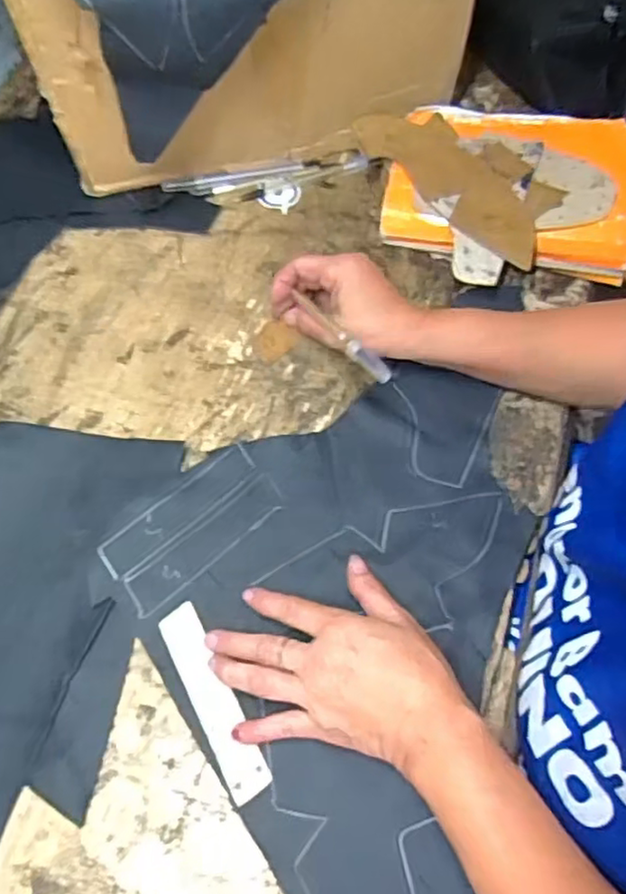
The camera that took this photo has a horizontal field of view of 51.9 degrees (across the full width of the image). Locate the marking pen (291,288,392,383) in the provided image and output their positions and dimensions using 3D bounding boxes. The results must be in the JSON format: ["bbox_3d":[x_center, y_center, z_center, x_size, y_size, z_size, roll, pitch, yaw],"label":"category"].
[{"bbox_3d":[0.021,-0.078,0.458,0.011,0.012,0.107,-29,52,-15],"label":"marking pen"}]

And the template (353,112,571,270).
[{"bbox_3d":[0.123,-0.230,0.533,0.079,0.007,0.193,-40,71,-5],"label":"template"}]

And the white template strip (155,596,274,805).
[{"bbox_3d":[-0.062,0.152,0.392,0.026,0.004,0.117,-31,65,-2],"label":"white template strip"}]

